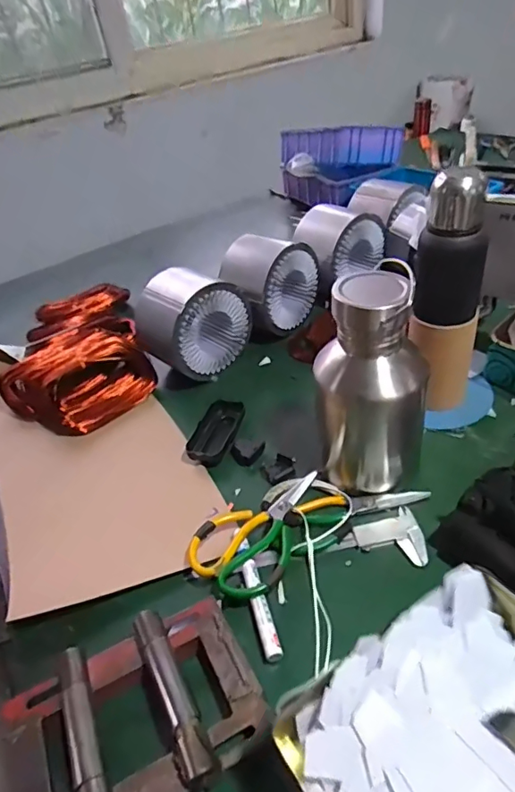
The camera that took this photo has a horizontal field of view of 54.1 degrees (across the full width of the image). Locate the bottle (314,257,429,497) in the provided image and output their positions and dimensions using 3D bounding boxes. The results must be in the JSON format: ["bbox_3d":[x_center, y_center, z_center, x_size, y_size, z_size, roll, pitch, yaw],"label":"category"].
[{"bbox_3d":[0.125,-0.011,0.552,0.118,0.240,0.092,1,39,11],"label":"bottle"}]

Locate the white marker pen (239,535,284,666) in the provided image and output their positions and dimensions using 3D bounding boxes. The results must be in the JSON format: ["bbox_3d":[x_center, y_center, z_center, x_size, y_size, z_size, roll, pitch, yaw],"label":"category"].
[{"bbox_3d":[-0.001,0.196,0.493,0.016,0.017,0.124,-14,38,-8],"label":"white marker pen"}]

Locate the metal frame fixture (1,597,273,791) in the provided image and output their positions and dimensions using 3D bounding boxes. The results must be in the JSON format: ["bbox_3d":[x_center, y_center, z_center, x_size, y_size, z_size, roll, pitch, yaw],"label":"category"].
[{"bbox_3d":[-0.098,0.259,0.408,0.195,0.044,0.137,-21,40,-16],"label":"metal frame fixture"}]

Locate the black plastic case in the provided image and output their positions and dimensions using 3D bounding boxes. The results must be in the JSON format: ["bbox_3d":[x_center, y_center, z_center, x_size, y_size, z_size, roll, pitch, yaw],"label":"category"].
[{"bbox_3d":[-0.055,0.052,0.700,0.051,0.031,0.114,8,41,19],"label":"black plastic case"}]

